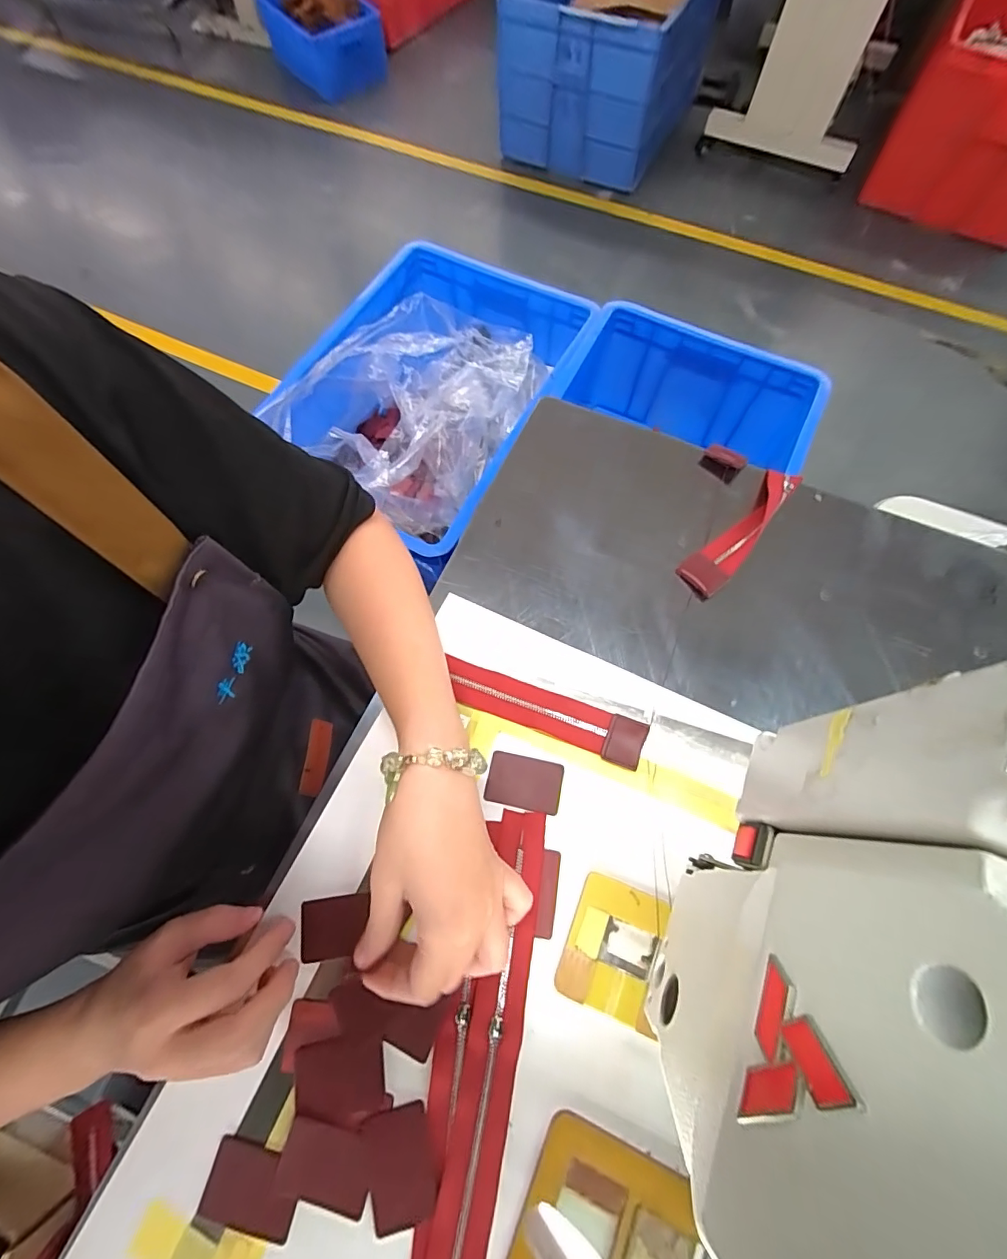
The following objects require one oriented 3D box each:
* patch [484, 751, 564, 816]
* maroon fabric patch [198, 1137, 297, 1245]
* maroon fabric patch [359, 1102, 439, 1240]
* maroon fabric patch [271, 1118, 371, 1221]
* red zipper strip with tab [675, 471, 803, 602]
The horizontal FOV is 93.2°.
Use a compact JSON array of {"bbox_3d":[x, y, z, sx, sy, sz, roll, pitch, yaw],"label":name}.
[{"bbox_3d":[0.015,0.108,0.336,0.051,0.004,0.035,11,71,4],"label":"patch"},{"bbox_3d":[-0.138,0.308,0.261,0.051,0.004,0.036,14,71,5],"label":"maroon fabric patch"},{"bbox_3d":[-0.057,0.298,0.262,0.038,0.004,0.051,-14,71,-5],"label":"maroon fabric patch"},{"bbox_3d":[-0.098,0.296,0.263,0.050,0.004,0.036,10,71,4],"label":"maroon fabric patch"},{"bbox_3d":[0.201,-0.084,0.403,0.034,0.011,0.144,40,75,13],"label":"red zipper strip with tab"}]

